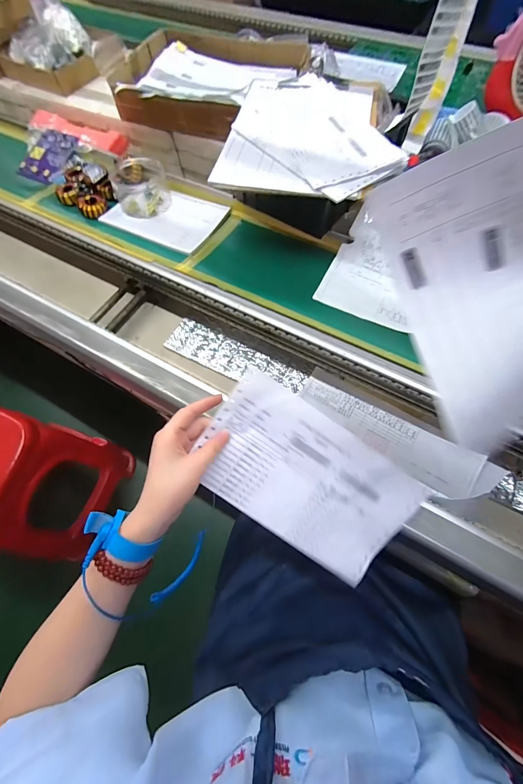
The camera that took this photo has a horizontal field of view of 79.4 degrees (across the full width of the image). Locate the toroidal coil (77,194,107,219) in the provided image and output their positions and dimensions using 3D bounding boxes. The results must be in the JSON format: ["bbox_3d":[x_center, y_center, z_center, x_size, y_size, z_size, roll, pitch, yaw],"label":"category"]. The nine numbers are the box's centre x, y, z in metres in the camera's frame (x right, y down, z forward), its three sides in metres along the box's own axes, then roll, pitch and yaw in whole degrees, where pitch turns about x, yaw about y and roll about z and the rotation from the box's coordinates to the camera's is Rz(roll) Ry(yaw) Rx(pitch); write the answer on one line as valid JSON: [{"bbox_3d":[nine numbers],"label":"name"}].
[{"bbox_3d":[-0.318,-0.352,0.592,0.046,0.019,0.049,-1,65,2],"label":"toroidal coil"}]

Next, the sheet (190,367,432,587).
[{"bbox_3d":[0.049,0.095,0.349,0.238,0.011,0.139,36,91,-4],"label":"sheet"}]

